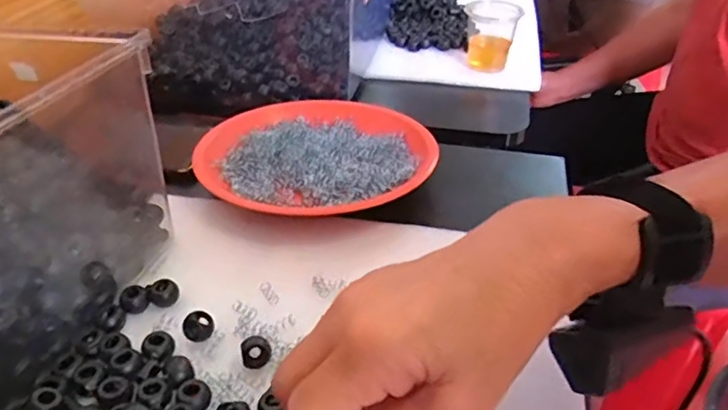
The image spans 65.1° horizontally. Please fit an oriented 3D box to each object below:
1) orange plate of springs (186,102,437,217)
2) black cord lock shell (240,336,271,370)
[{"bbox_3d":[-0.040,-0.045,0.474,0.184,0.020,0.185,0,36,0],"label":"orange plate of springs"},{"bbox_3d":[-0.060,0.081,0.317,0.016,0.014,0.015,0,36,0],"label":"black cord lock shell"}]

